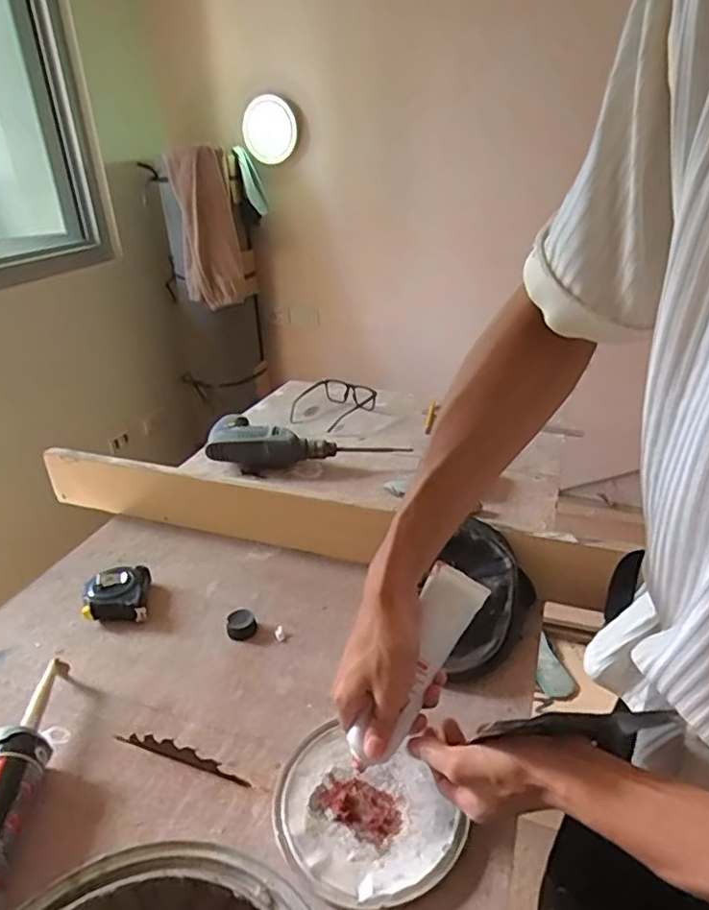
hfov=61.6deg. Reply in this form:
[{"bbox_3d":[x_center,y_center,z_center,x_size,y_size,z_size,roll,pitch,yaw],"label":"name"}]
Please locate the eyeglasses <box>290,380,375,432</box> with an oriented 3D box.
[{"bbox_3d":[-0.044,-0.103,1.159,0.151,0.038,0.167,18,34,33],"label":"eyeglasses"}]

